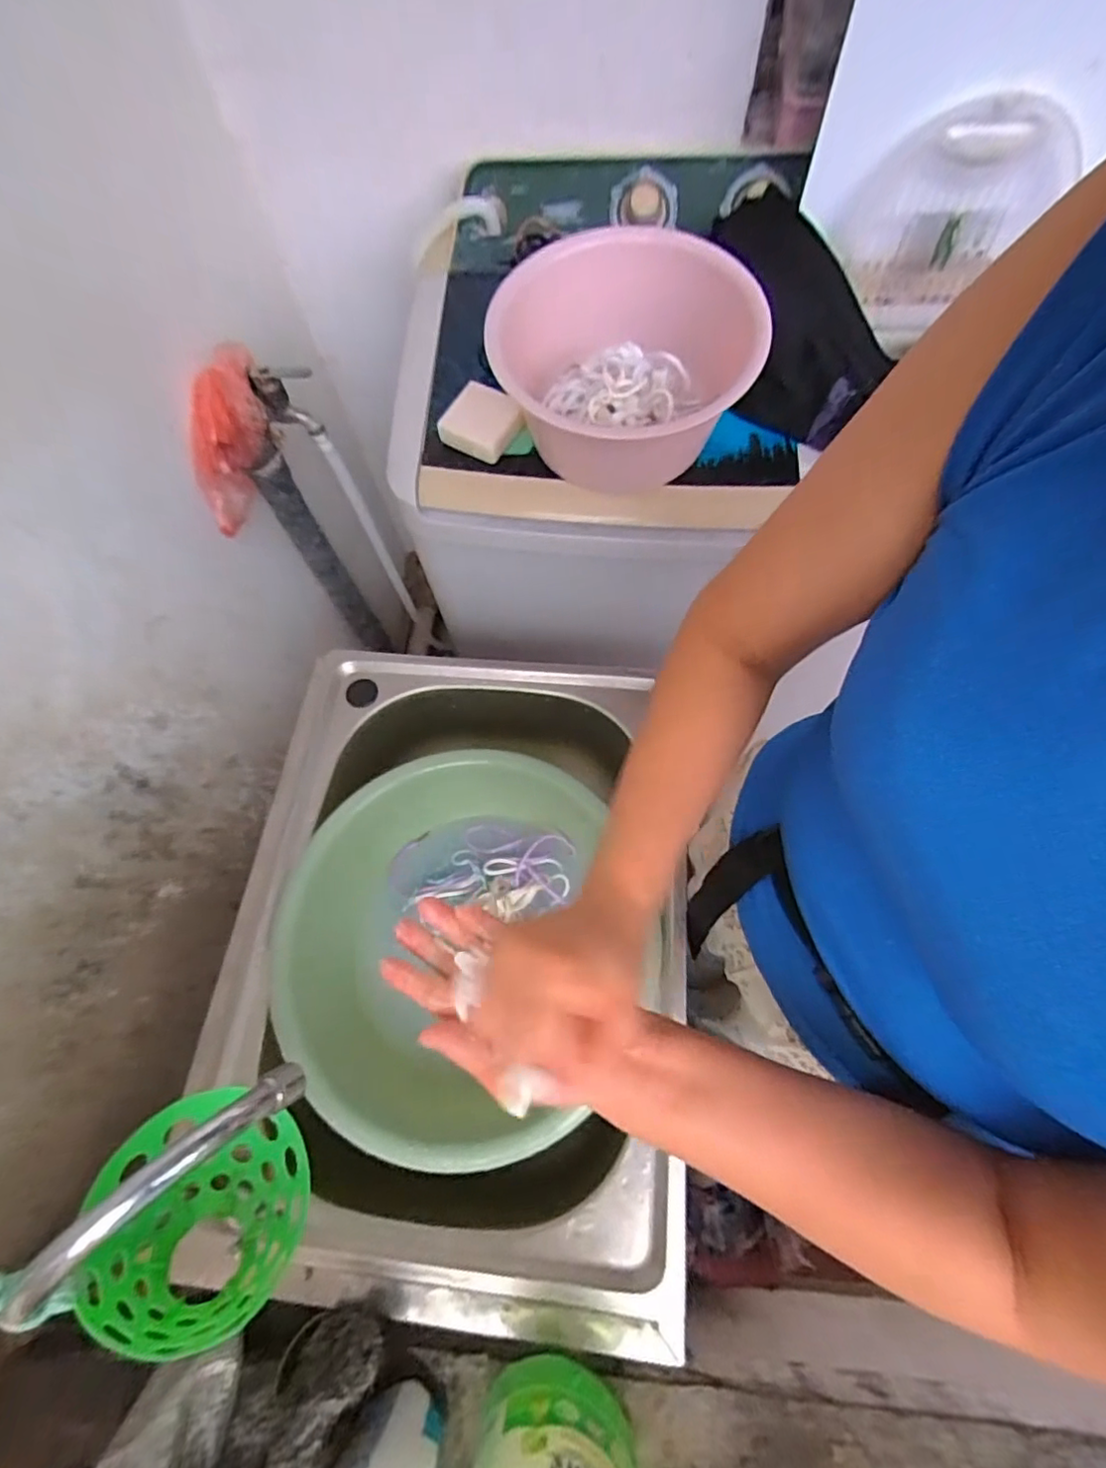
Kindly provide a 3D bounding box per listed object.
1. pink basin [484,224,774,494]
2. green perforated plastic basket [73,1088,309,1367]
[{"bbox_3d":[0.074,-0.378,0.610,0.239,0.133,0.243,-31,69,-10],"label":"pink basin"},{"bbox_3d":[-0.228,0.311,0.387,0.114,0.114,0.125,-17,67,-4],"label":"green perforated plastic basket"}]

